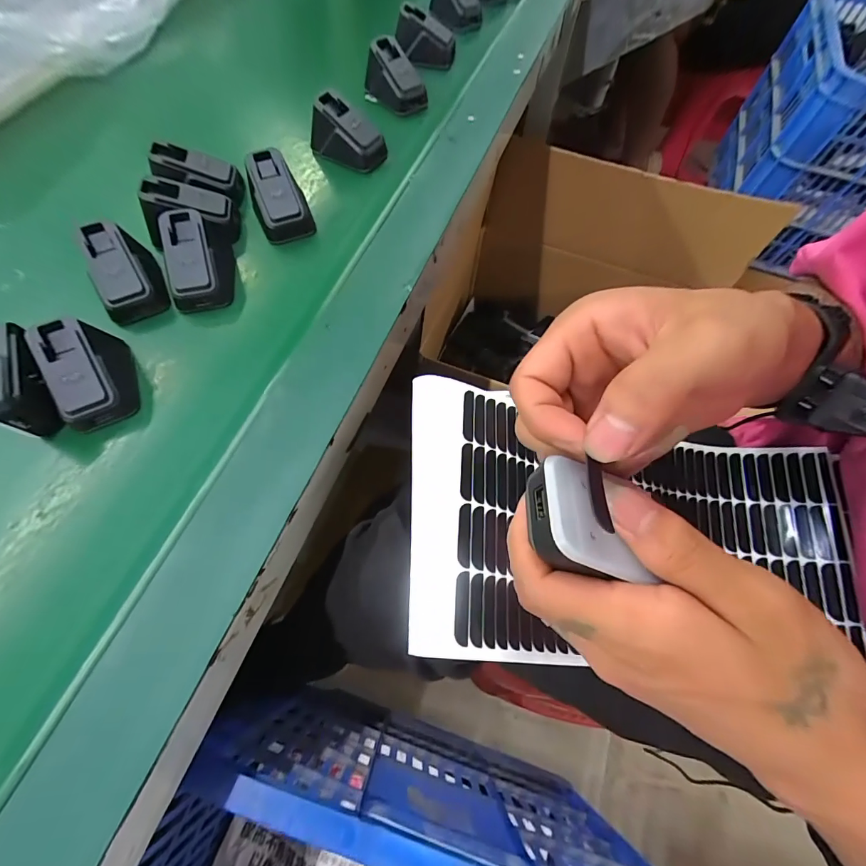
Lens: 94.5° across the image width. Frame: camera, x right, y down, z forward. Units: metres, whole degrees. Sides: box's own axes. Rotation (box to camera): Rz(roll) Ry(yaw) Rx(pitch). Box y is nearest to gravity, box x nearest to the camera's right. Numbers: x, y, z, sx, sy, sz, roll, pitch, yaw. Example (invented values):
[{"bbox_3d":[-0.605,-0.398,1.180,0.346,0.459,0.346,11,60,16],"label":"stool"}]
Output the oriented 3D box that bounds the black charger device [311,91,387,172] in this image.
[{"bbox_3d":[-0.082,-0.284,0.379,0.071,0.040,0.039,30,68,12],"label":"black charger device"}]

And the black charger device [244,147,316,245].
[{"bbox_3d":[-0.132,-0.200,0.339,0.042,0.041,0.063,-23,68,-11],"label":"black charger device"}]

